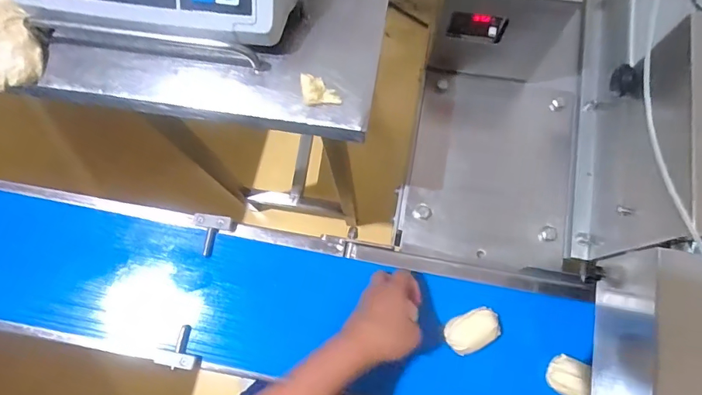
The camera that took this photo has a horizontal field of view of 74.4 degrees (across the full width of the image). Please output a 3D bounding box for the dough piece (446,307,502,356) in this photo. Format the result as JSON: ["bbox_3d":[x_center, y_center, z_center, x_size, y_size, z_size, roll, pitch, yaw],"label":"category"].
[{"bbox_3d":[0.140,0.155,0.539,0.064,0.037,0.038,-25,76,-5],"label":"dough piece"}]

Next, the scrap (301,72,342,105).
[{"bbox_3d":[-0.027,-0.097,0.410,0.034,0.010,0.028,-5,75,0],"label":"scrap"}]

